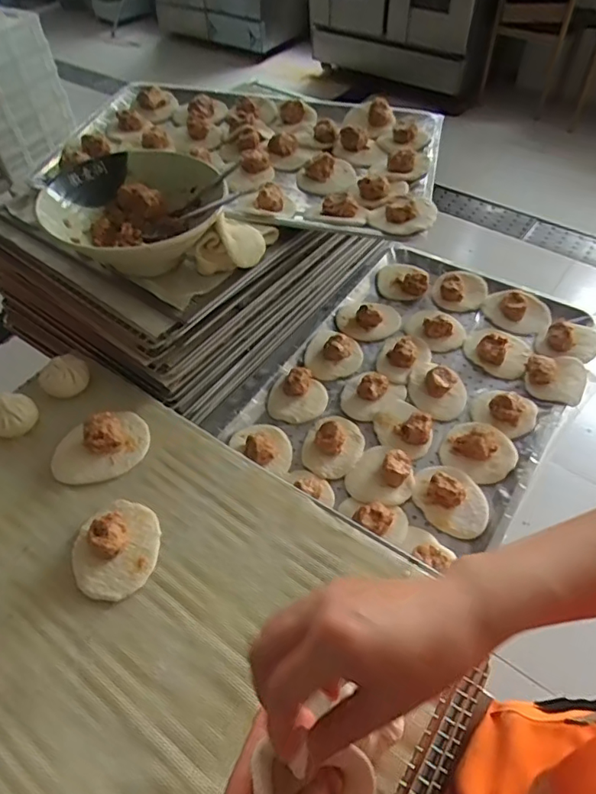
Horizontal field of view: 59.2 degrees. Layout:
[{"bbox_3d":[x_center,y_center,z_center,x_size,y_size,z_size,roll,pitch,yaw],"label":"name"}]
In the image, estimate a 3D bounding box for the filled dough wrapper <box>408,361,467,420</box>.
[{"bbox_3d":[0.204,-0.015,0.772,0.089,0.029,0.080,33,59,25],"label":"filled dough wrapper"}]

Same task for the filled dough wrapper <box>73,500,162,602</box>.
[{"bbox_3d":[-0.182,0.148,0.521,0.088,0.033,0.087,-1,51,1],"label":"filled dough wrapper"}]

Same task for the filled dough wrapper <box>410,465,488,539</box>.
[{"bbox_3d":[0.196,0.125,0.665,0.080,0.032,0.102,-33,57,-23],"label":"filled dough wrapper"}]

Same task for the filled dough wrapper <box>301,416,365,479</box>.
[{"bbox_3d":[0.048,0.060,0.717,0.081,0.029,0.093,5,51,6],"label":"filled dough wrapper"}]

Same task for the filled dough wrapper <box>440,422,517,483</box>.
[{"bbox_3d":[0.246,0.069,0.707,0.092,0.032,0.083,23,55,19],"label":"filled dough wrapper"}]

